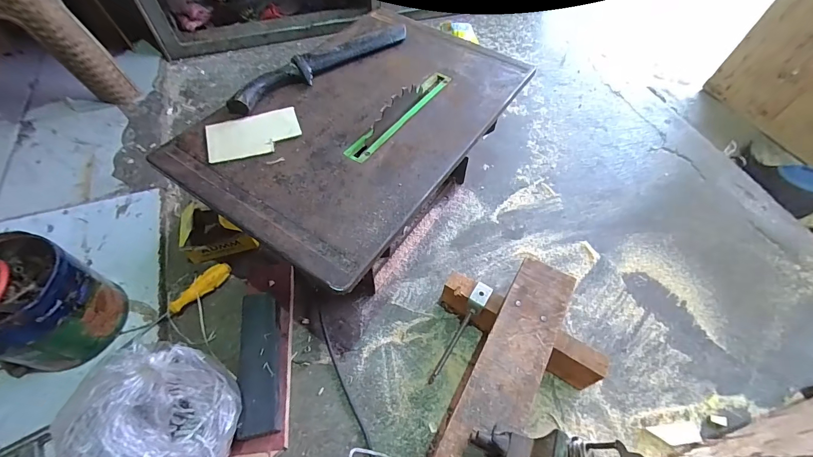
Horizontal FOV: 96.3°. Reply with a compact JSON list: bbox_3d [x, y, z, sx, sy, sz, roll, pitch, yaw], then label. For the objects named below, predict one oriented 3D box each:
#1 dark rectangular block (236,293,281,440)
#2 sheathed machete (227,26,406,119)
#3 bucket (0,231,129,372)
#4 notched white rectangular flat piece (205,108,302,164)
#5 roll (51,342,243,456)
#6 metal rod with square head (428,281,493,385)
[{"bbox_3d":[-0.215,0.189,0.531,0.053,0.024,0.198,-9,58,-7],"label":"dark rectangular block"},{"bbox_3d":[-0.129,-0.262,0.577,0.318,0.025,0.049,-34,63,-21],"label":"sheathed machete"},{"bbox_3d":[-0.534,0.115,0.533,0.154,0.173,0.145,1,57,-1],"label":"bucket"},{"bbox_3d":[-0.208,-0.129,0.499,0.121,0.007,0.078,-17,58,-12],"label":"notched white rectangular flat piece"},{"bbox_3d":[-0.286,0.242,0.431,0.146,0.199,0.170,1,56,0],"label":"roll"},{"bbox_3d":[0.079,0.161,0.556,0.026,0.018,0.171,30,95,18],"label":"metal rod with square head"}]

